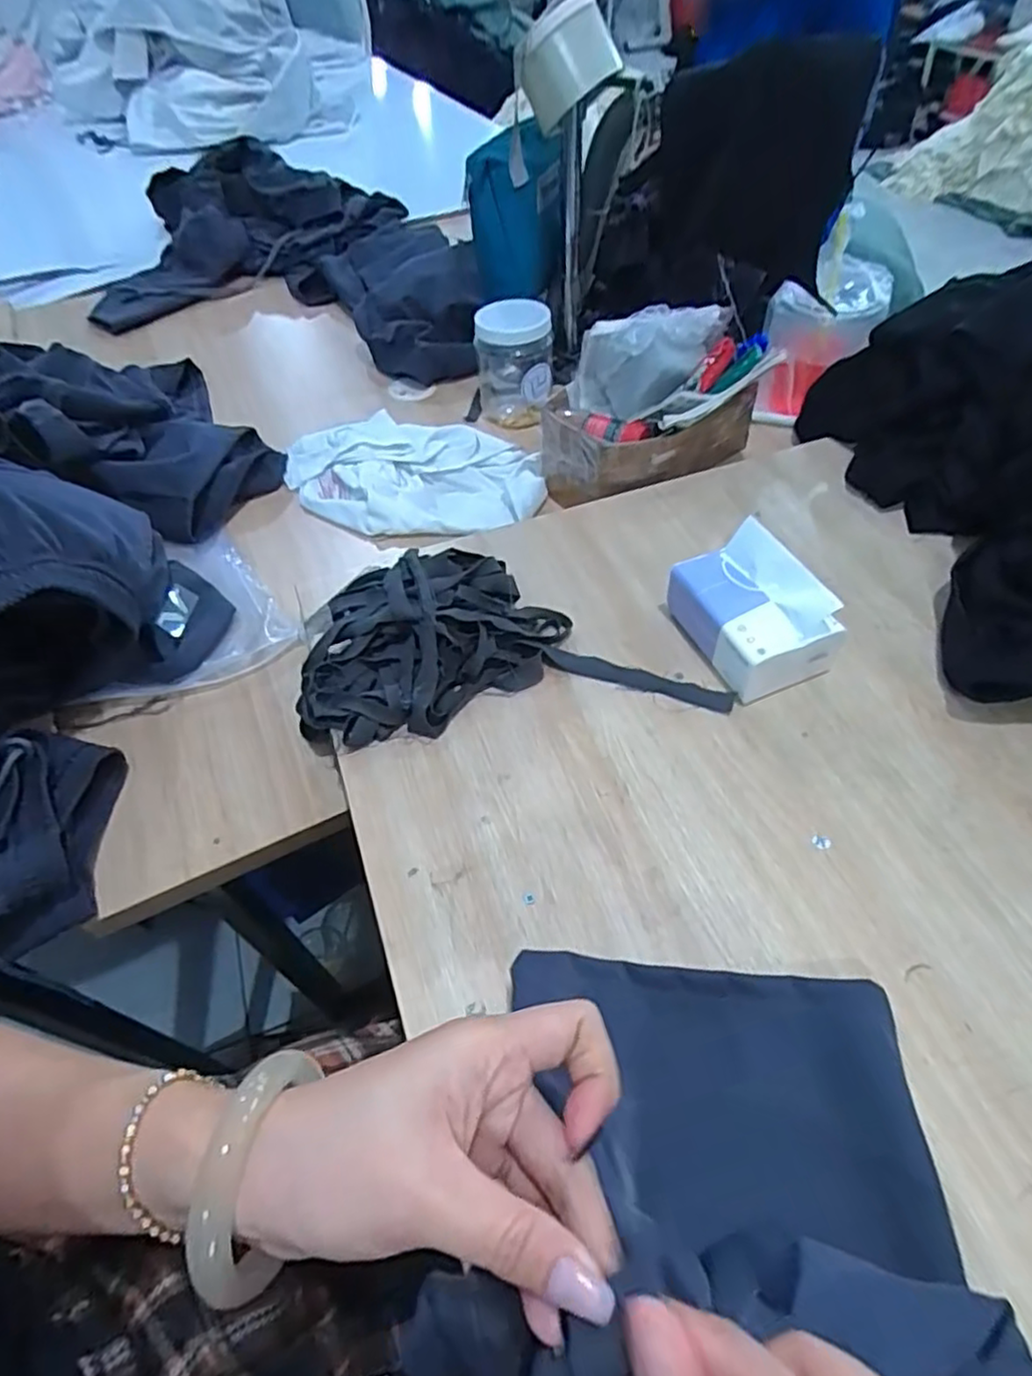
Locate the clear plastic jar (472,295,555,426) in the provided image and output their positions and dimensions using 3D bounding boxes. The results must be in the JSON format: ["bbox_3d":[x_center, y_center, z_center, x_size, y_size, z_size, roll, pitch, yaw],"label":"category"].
[{"bbox_3d":[-0.003,-0.408,0.861,0.091,0.127,0.081,-6,52,-1],"label":"clear plastic jar"}]

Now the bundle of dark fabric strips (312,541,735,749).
[{"bbox_3d":[-0.007,-0.038,0.556,0.344,0.060,0.156,-2,52,2],"label":"bundle of dark fabric strips"}]

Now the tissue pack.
[{"bbox_3d":[0.187,-0.060,0.553,0.092,0.077,0.123,-26,55,-16],"label":"tissue pack"}]

